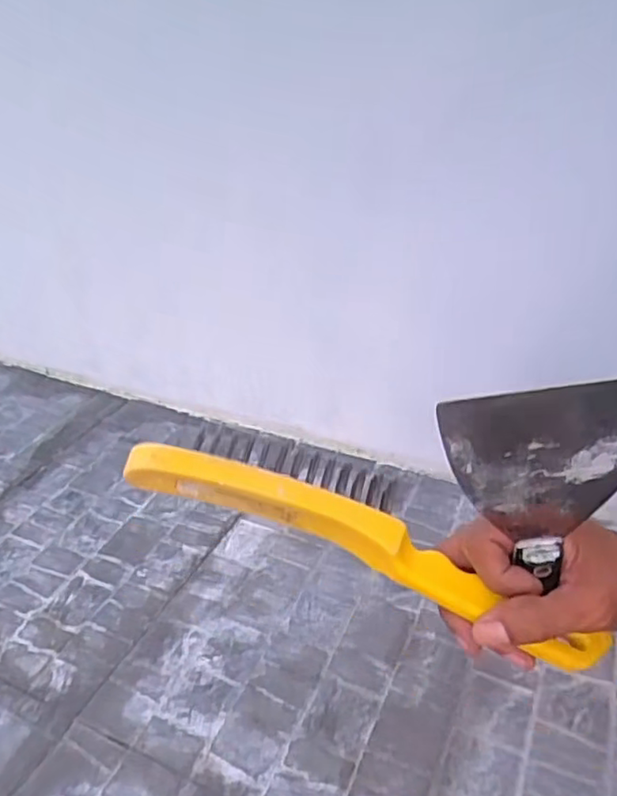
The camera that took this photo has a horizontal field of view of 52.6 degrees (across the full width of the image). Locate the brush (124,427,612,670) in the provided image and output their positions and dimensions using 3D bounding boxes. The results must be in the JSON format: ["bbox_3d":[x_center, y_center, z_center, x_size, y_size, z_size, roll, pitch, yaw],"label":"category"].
[{"bbox_3d":[0.035,0.069,0.324,0.251,0.038,0.050,26,34,-3],"label":"brush"}]

